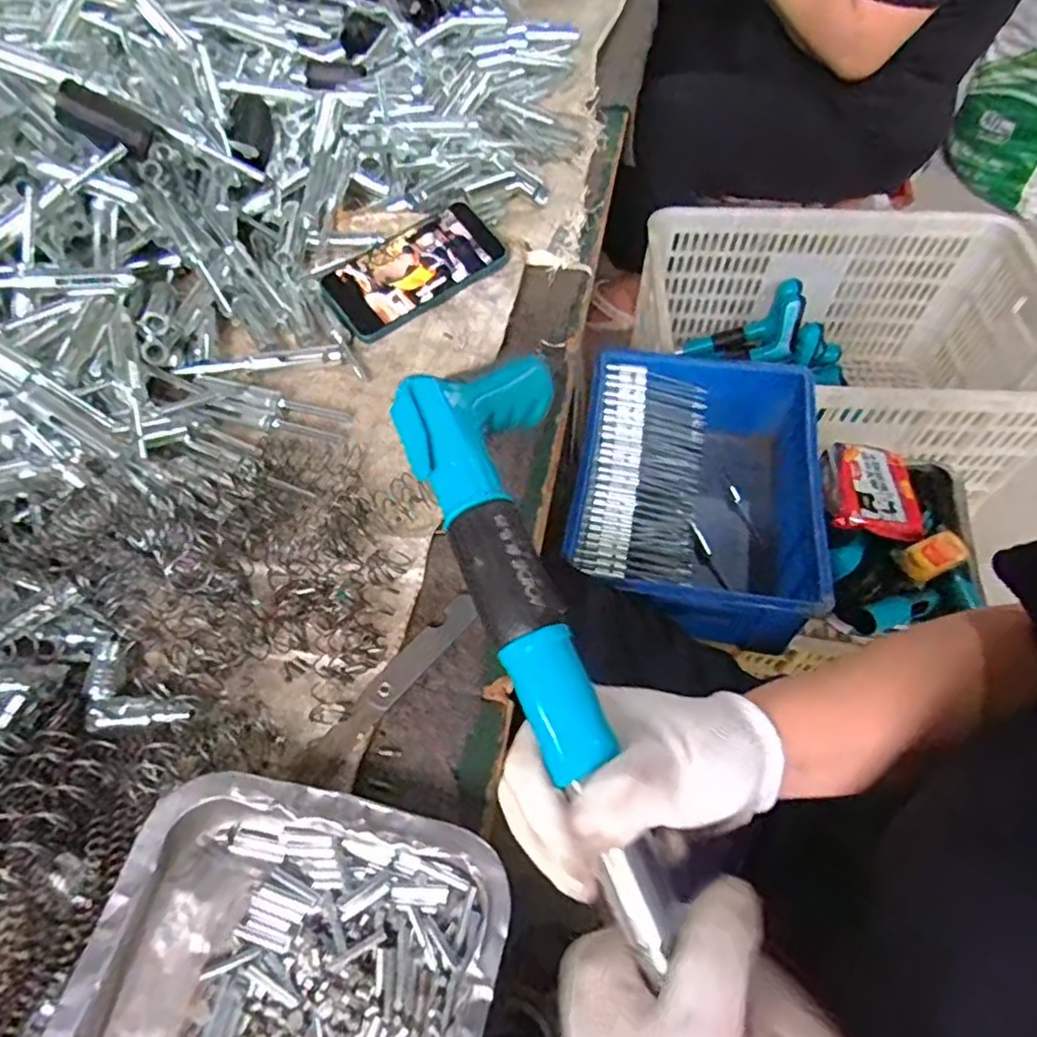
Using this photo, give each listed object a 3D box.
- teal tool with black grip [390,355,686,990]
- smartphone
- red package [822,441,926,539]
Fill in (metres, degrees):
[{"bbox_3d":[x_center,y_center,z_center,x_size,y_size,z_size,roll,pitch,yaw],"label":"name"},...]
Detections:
[{"bbox_3d":[0.014,0.035,0.284,0.089,0.055,0.287,-14,65,-9],"label":"teal tool with black grip"},{"bbox_3d":[-0.093,-0.223,0.567,0.155,0.008,0.078,-33,81,-12],"label":"smartphone"},{"bbox_3d":[0.424,-0.035,0.756,0.108,0.031,0.117,4,58,2],"label":"red package"}]

